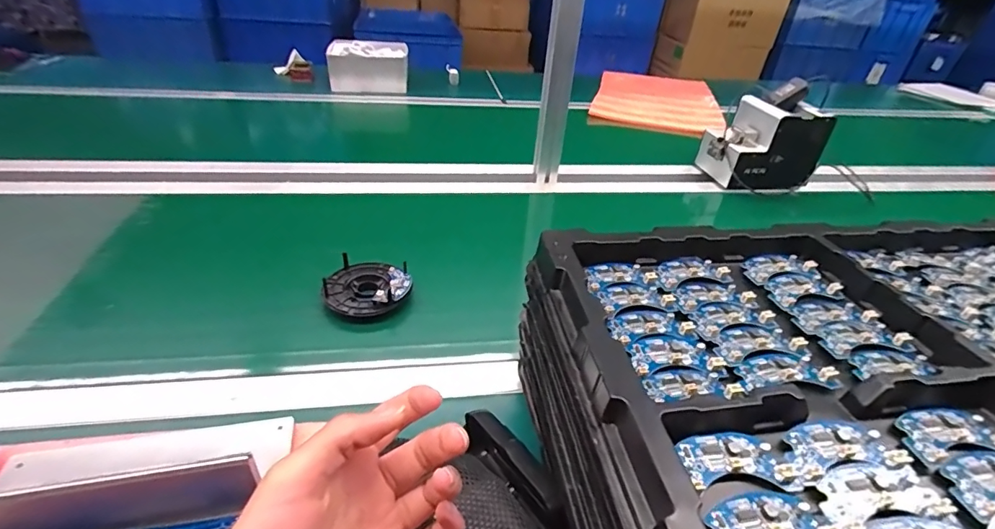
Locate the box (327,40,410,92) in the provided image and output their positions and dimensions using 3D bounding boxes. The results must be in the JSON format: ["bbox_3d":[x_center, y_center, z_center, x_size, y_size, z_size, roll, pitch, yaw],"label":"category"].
[{"bbox_3d":[-0.344,-0.524,1.271,0.207,0.116,0.117,-4,36,-13],"label":"box"}]

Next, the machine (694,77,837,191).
[{"bbox_3d":[0.509,-0.241,0.904,0.174,0.166,0.128,-5,36,-14],"label":"machine"}]

